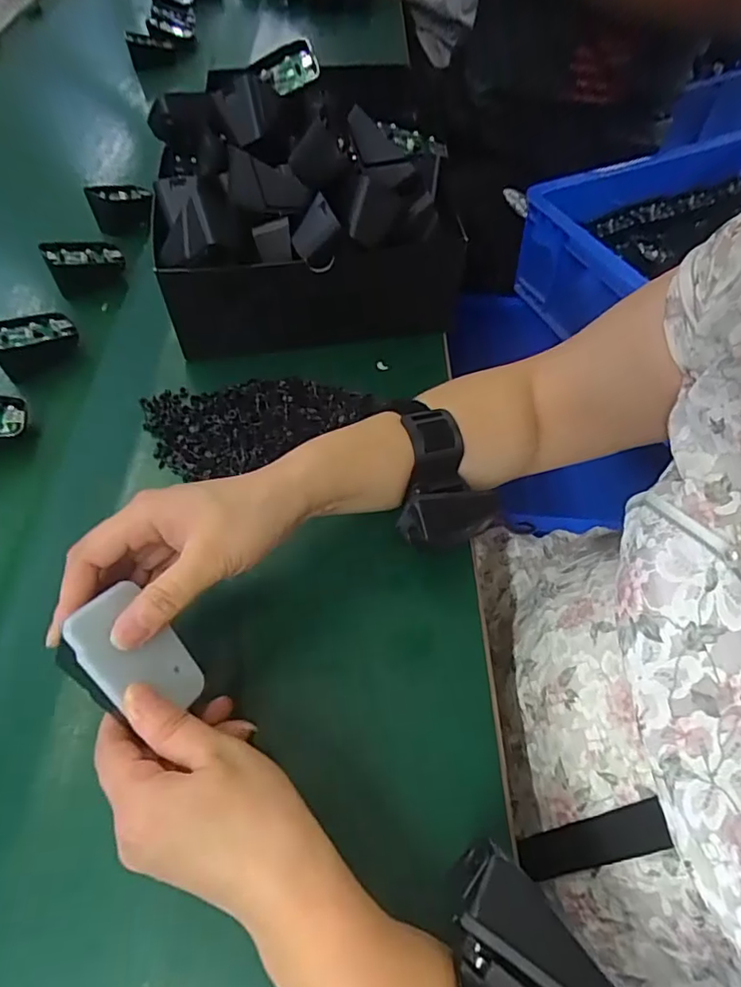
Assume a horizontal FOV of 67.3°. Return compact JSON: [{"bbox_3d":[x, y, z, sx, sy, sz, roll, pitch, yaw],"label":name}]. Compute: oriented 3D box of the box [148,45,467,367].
[{"bbox_3d":[-0.057,-0.243,0.468,0.236,0.166,0.168,-10,55,-5],"label":"box"}]

